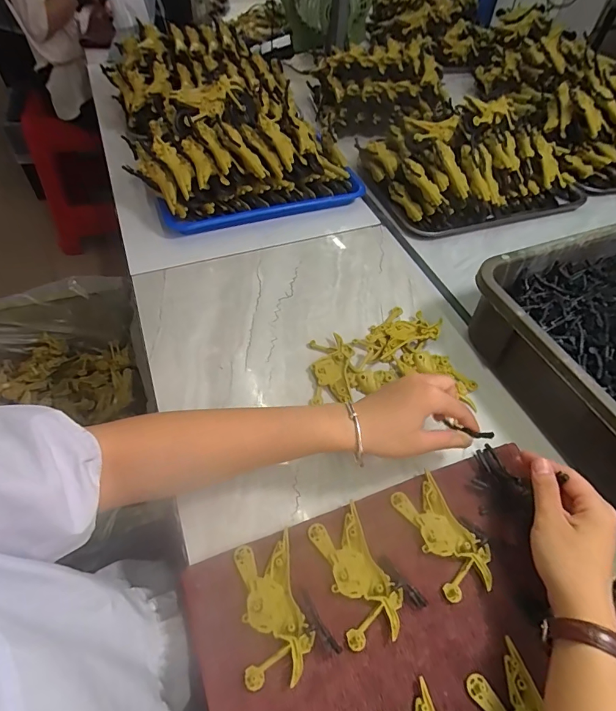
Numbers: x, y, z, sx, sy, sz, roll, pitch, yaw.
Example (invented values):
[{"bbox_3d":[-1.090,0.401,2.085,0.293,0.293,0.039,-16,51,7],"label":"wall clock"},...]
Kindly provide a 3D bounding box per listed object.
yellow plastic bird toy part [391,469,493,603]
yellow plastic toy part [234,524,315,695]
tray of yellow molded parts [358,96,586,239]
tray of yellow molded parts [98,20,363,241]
[{"bbox_3d":[0.121,0.161,0.375,0.050,0.013,0.098,-17,54,-17],"label":"yellow plastic bird toy part"},{"bbox_3d":[-0.029,0.199,0.331,0.050,0.007,0.099,-7,52,-10],"label":"yellow plastic toy part"},{"bbox_3d":[0.289,-0.324,0.711,0.332,0.139,0.216,-15,53,-16],"label":"tray of yellow molded parts"},{"bbox_3d":[-0.157,-0.422,0.749,0.335,0.155,0.467,-18,54,-18],"label":"tray of yellow molded parts"}]

